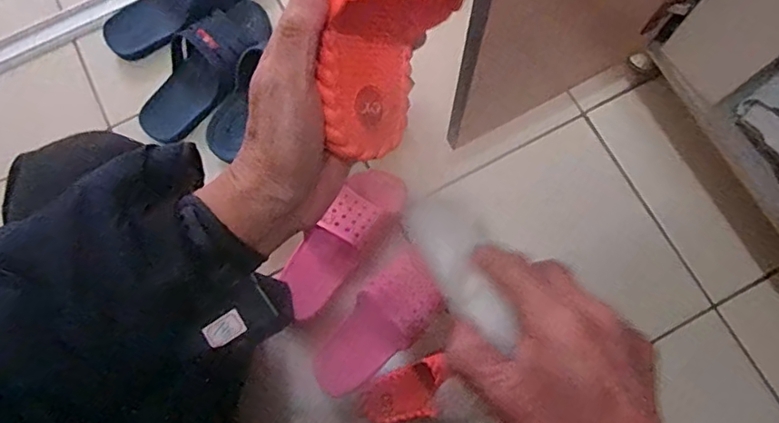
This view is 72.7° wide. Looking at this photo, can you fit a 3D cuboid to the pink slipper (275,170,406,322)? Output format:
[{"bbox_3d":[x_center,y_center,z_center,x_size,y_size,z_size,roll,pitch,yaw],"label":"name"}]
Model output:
[{"bbox_3d":[-0.072,0.041,0.754,0.090,0.072,0.239,37,92,10],"label":"pink slipper"}]

